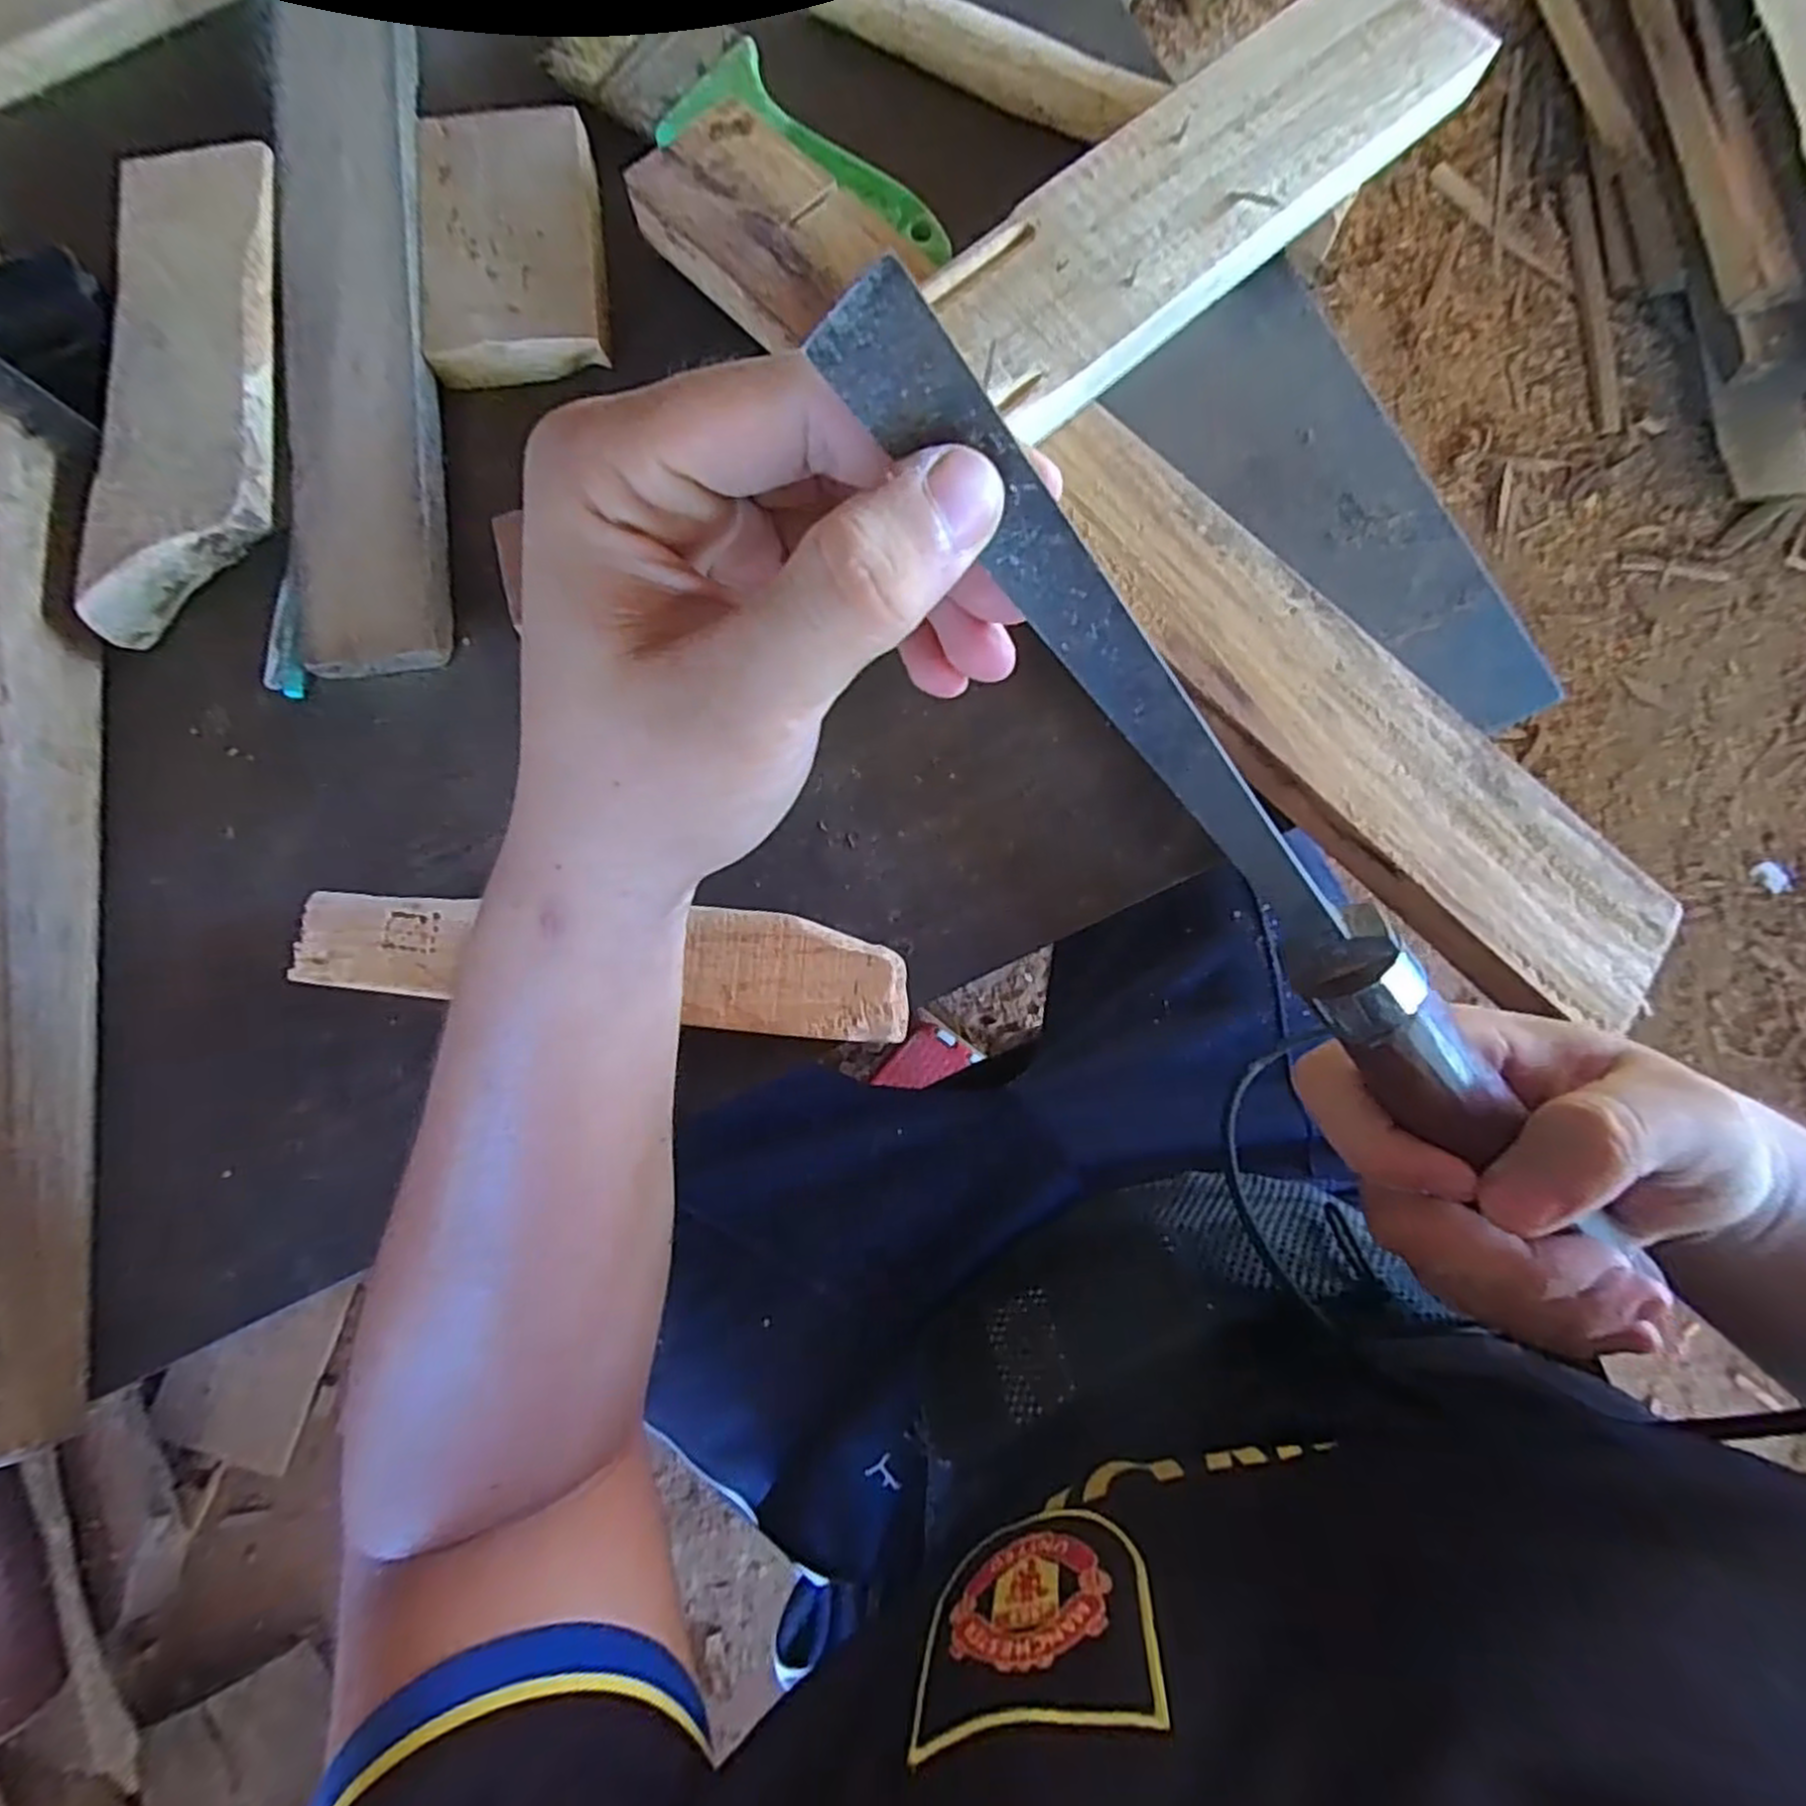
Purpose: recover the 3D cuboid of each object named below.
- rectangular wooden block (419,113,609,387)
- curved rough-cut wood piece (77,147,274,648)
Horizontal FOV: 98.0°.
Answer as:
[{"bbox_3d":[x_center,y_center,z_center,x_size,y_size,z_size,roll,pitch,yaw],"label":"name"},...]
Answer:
[{"bbox_3d":[-0.159,-0.270,0.323,0.069,0.019,0.109,-6,80,0],"label":"rectangular wooden block"},{"bbox_3d":[-0.269,-0.195,0.298,0.053,0.027,0.184,-3,81,1],"label":"curved rough-cut wood piece"}]

